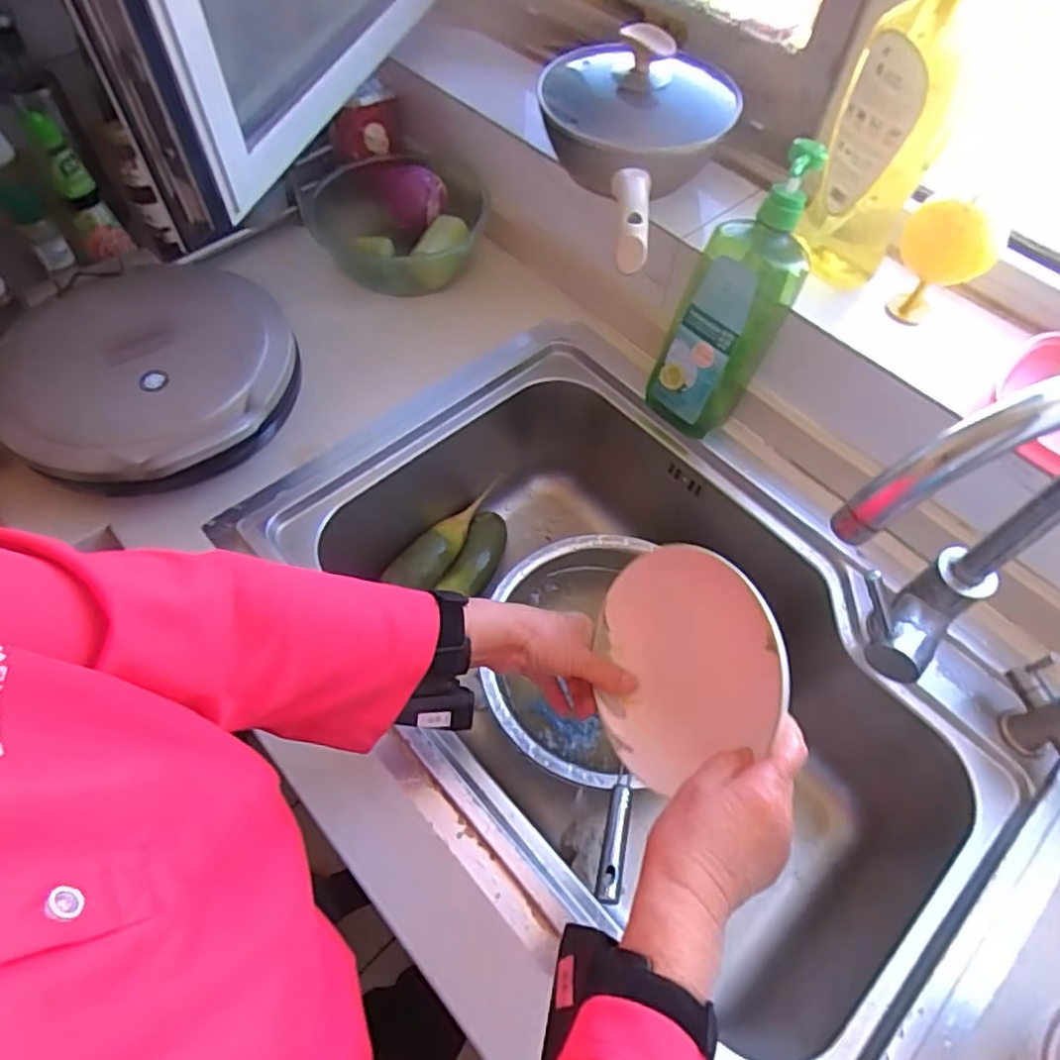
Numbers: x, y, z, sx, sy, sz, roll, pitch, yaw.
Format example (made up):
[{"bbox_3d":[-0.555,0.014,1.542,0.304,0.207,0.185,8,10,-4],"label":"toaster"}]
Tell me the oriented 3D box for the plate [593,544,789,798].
[{"bbox_3d":[0.105,0.091,0.474,0.026,0.162,0.145,-3,57,-40],"label":"plate"}]

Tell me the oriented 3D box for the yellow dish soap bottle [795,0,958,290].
[{"bbox_3d":[0.312,-0.349,0.575,0.095,0.260,0.073,36,64,18],"label":"yellow dish soap bottle"}]

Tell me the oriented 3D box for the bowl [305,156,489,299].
[{"bbox_3d":[-0.178,-0.403,0.863,0.242,0.088,0.211,4,59,0],"label":"bowl"}]

